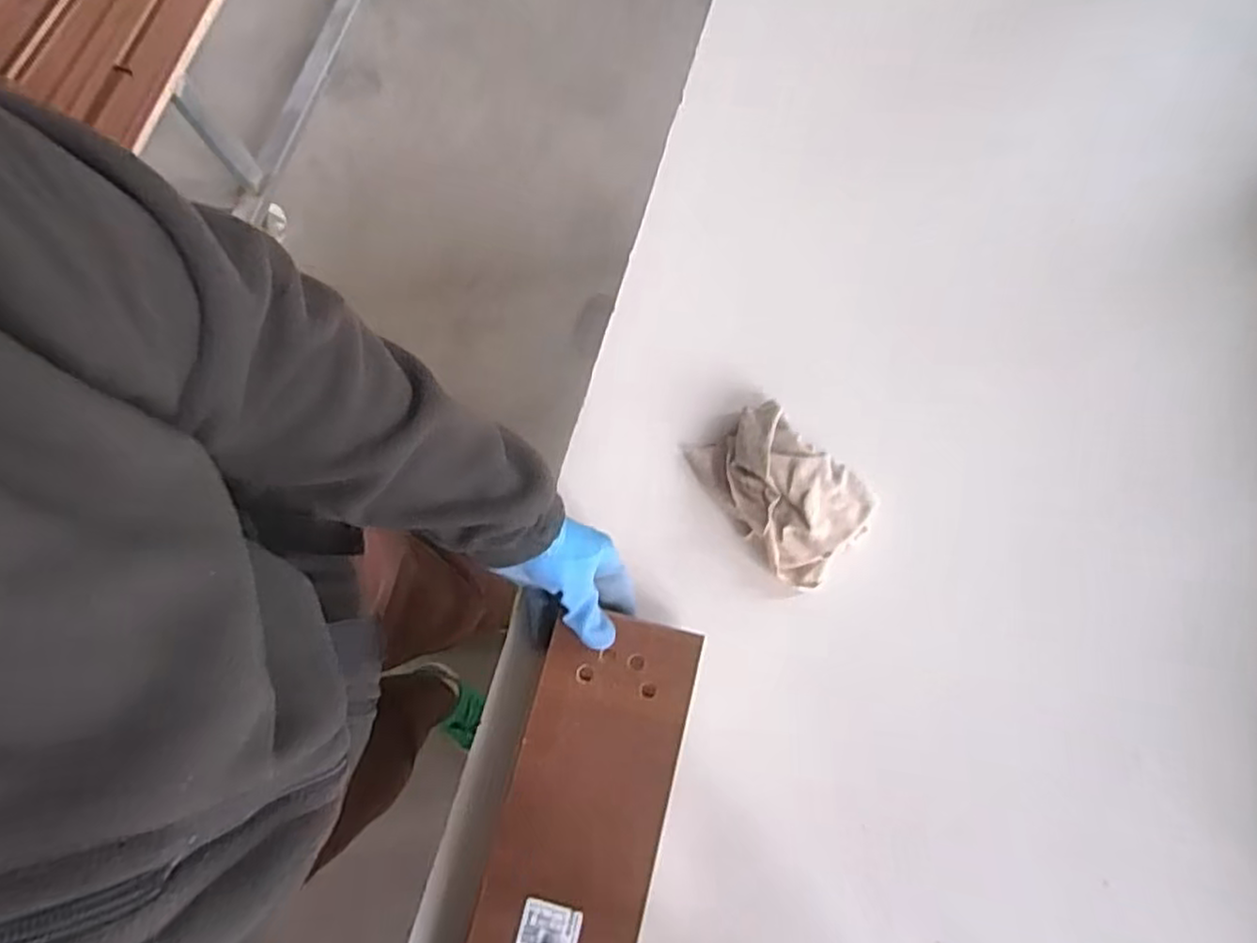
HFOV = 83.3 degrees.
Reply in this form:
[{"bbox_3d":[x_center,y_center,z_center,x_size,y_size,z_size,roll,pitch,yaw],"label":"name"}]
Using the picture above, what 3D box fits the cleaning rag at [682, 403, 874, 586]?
[{"bbox_3d":[0.130,0.012,0.584,0.103,0.054,0.151,-36,75,-8],"label":"cleaning rag"}]

